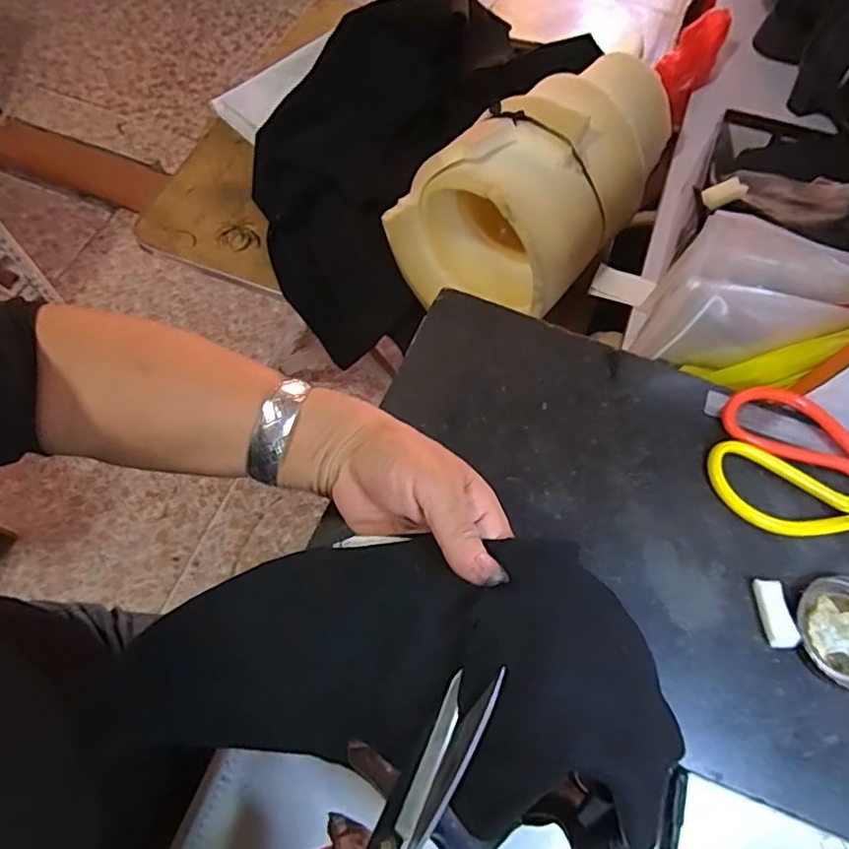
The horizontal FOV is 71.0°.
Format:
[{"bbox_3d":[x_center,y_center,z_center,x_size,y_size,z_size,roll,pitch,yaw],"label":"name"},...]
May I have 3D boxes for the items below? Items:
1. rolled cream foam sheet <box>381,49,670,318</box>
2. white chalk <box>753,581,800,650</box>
[{"bbox_3d":[0.156,-0.287,0.693,0.195,0.148,0.368,42,69,15],"label":"rolled cream foam sheet"},{"bbox_3d":[0.211,0.115,0.361,0.015,0.012,0.039,-7,66,-7],"label":"white chalk"}]

